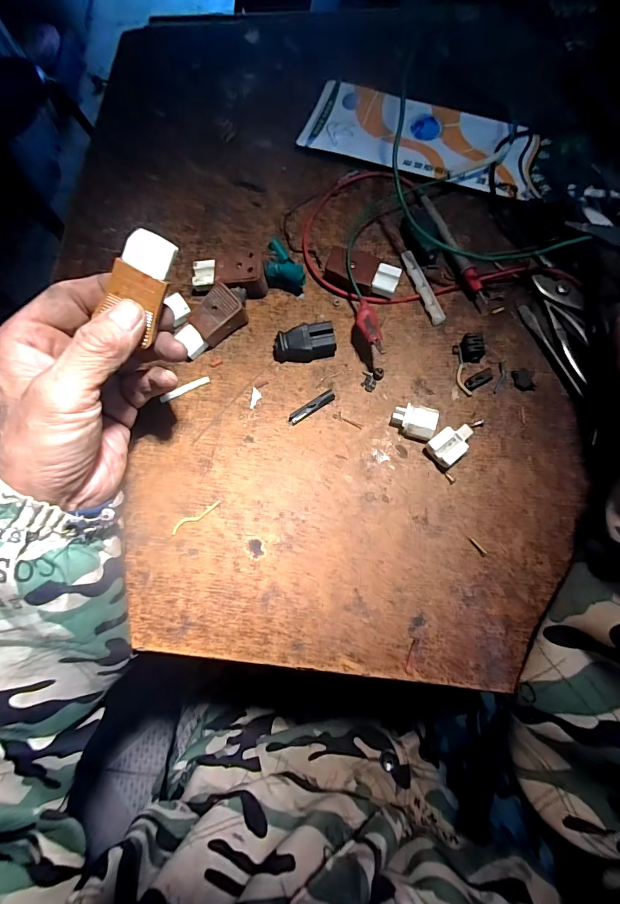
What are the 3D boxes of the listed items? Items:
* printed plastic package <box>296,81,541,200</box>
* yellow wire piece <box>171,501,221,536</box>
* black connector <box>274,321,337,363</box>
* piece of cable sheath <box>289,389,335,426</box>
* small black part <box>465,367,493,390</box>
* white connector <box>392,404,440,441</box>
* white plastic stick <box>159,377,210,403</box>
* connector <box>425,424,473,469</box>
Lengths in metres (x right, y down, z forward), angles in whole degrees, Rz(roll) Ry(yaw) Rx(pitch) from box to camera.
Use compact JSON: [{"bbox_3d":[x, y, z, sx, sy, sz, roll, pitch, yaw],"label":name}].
[{"bbox_3d":[0.101,-0.285,0.358,0.209,0.012,0.086,22,77,8],"label":"printed plastic package"},{"bbox_3d":[-0.084,0.047,0.289,0.041,0.004,0.008,-33,75,-3],"label":"yellow wire piece"},{"bbox_3d":[-0.004,-0.084,0.310,0.048,0.017,0.029,-13,75,2],"label":"black connector"},{"bbox_3d":[0.002,-0.034,0.302,0.039,0.008,0.008,-30,76,-6],"label":"piece of cable sheath"},{"bbox_3d":[0.128,-0.055,0.299,0.022,0.007,0.010,-31,75,-3],"label":"small black part"},{"bbox_3d":[0.076,-0.021,0.291,0.030,0.015,0.023,16,78,10],"label":"white connector"},{"bbox_3d":[-0.099,-0.050,0.314,0.040,0.004,0.006,-28,75,-2],"label":"white plastic stick"},{"bbox_3d":[0.101,-0.006,0.285,0.031,0.014,0.023,-42,75,-5],"label":"connector"}]

